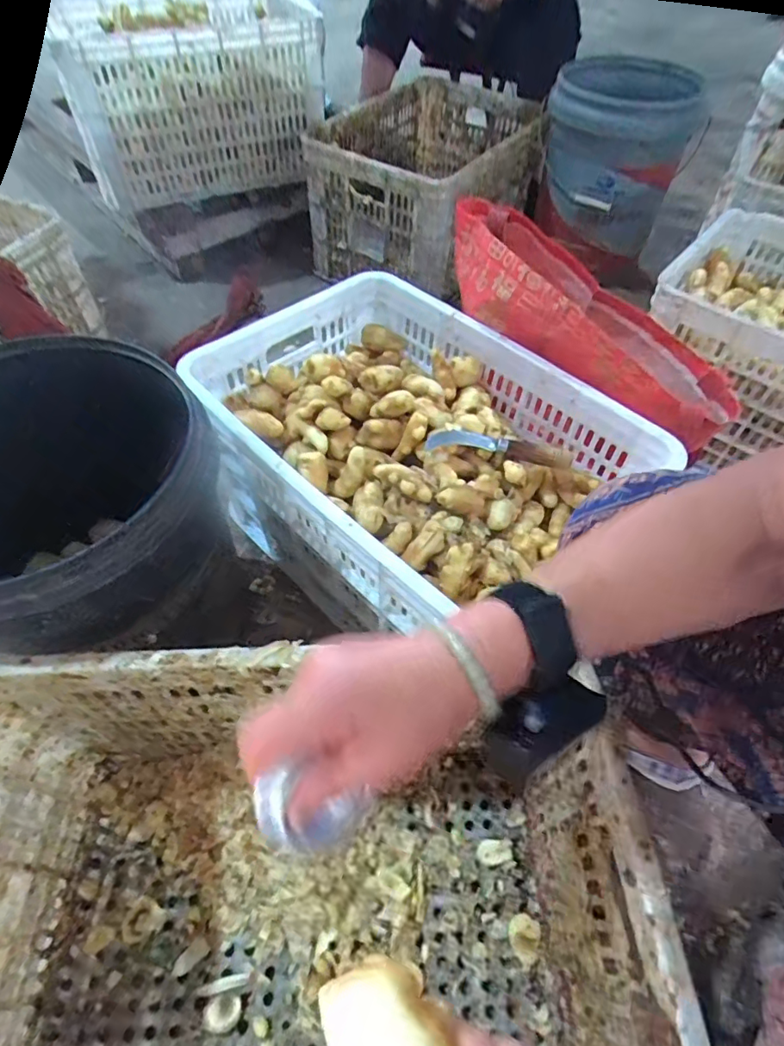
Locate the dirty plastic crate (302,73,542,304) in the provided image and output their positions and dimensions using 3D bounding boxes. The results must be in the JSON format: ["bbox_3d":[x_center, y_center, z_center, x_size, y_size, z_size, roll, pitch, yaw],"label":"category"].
[{"bbox_3d":[0.089,-0.769,1.224,0.388,0.245,0.507,24,56,16],"label":"dirty plastic crate"}]

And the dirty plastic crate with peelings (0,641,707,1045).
[{"bbox_3d":[-0.090,0.328,0.458,0.517,0.283,0.351,-2,55,-2],"label":"dirty plastic crate with peelings"}]

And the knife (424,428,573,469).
[{"bbox_3d":[0.130,-0.092,0.660,0.173,0.025,0.021,7,53,4],"label":"knife"}]

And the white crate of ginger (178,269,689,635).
[{"bbox_3d":[0.029,-0.068,0.741,0.519,0.256,0.372,37,62,23],"label":"white crate of ginger"}]

